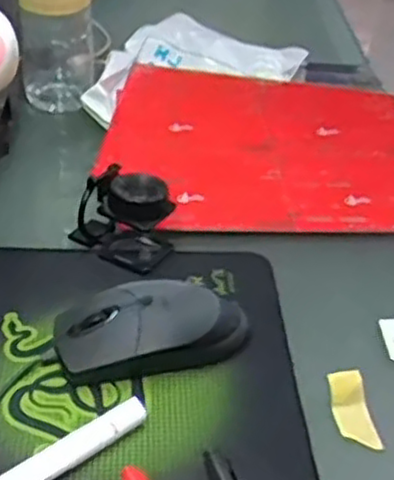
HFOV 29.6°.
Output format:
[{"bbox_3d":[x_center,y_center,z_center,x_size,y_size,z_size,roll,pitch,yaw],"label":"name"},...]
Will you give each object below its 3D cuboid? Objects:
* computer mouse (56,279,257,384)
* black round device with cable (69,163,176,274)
[{"bbox_3d":[-0.025,0.052,0.428,0.109,0.035,0.053,2,36,-3],"label":"computer mouse"},{"bbox_3d":[-0.049,-0.019,0.505,0.064,0.051,0.044,21,39,22],"label":"black round device with cable"}]

